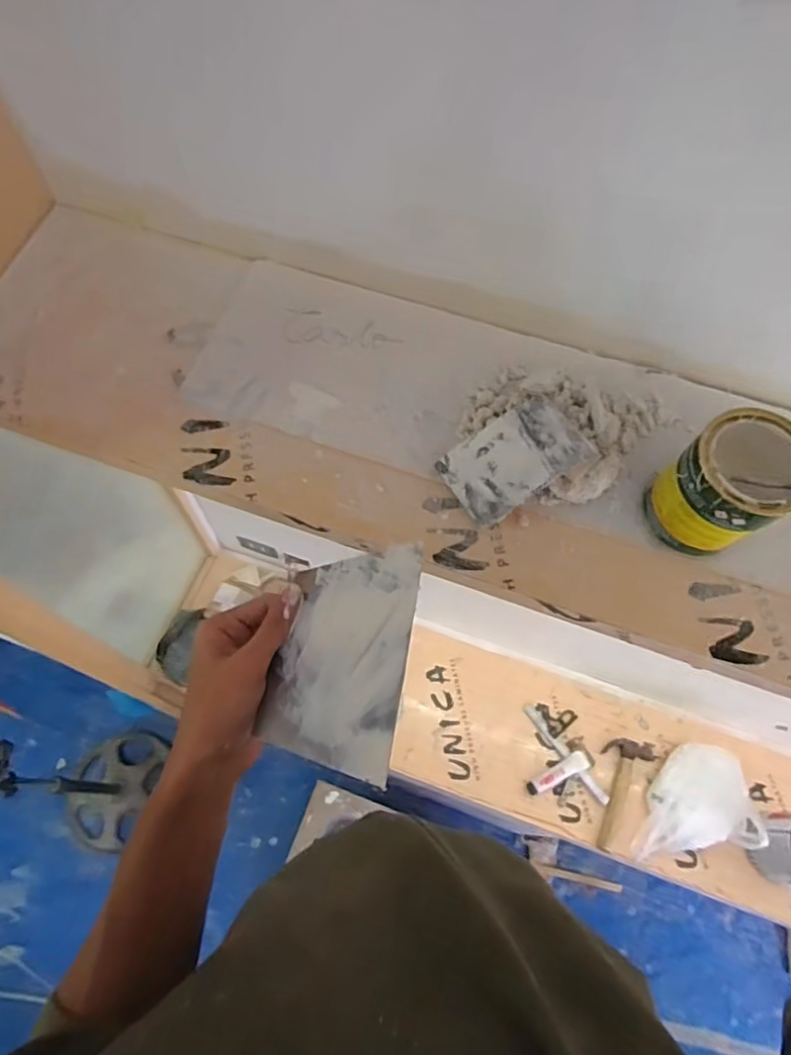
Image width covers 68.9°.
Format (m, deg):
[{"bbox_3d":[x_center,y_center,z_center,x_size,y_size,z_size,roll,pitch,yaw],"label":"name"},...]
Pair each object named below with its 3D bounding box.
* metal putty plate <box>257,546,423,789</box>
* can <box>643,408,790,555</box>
[{"bbox_3d":[-0.033,0.077,0.356,0.091,0.006,0.136,-5,59,27],"label":"metal putty plate"},{"bbox_3d":[0.324,-0.039,0.574,0.105,0.140,0.097,1,64,-2],"label":"can"}]

